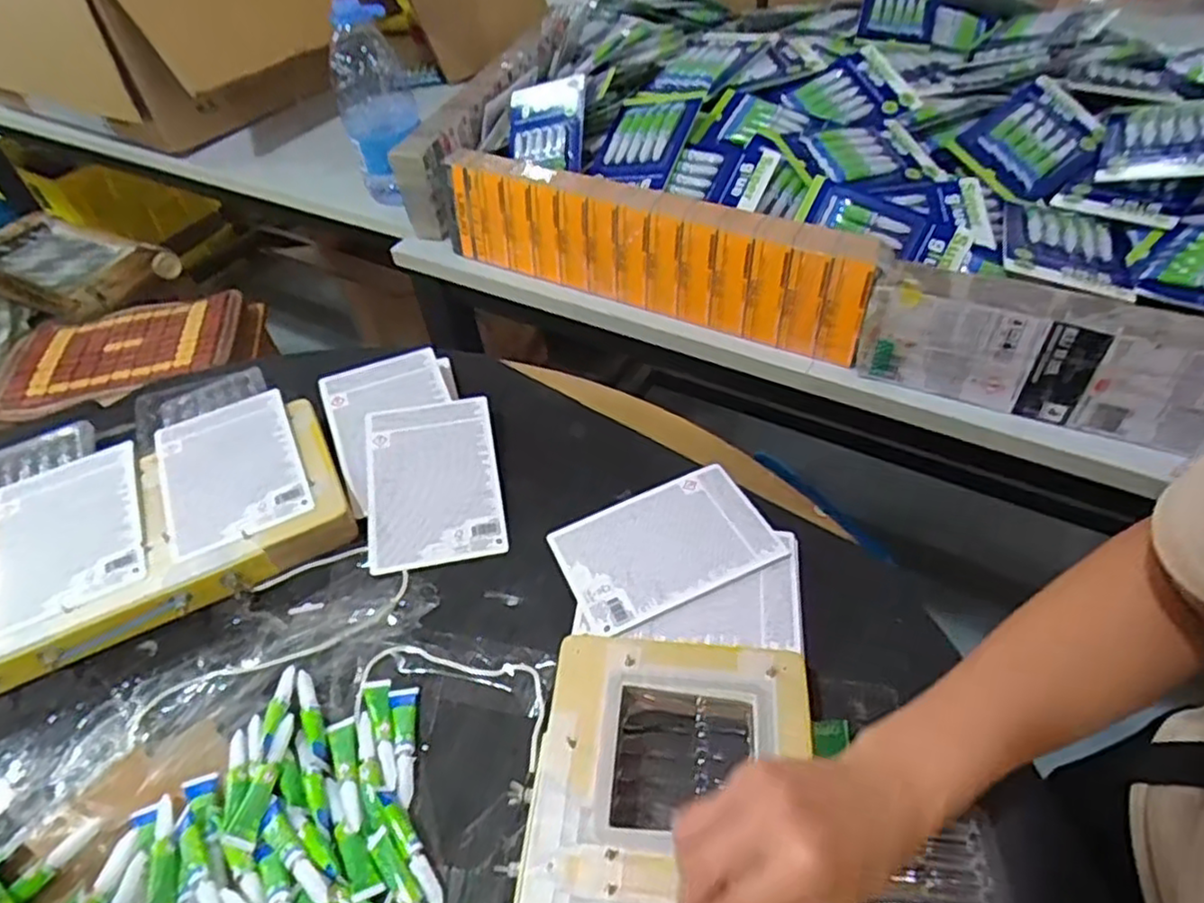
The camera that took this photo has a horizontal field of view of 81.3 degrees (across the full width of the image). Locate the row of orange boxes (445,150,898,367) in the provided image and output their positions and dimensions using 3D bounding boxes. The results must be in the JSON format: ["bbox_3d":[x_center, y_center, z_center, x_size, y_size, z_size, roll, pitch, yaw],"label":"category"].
[{"bbox_3d":[0.044,-0.231,0.783,0.514,0.118,0.068,22,54,23],"label":"row of orange boxes"}]

